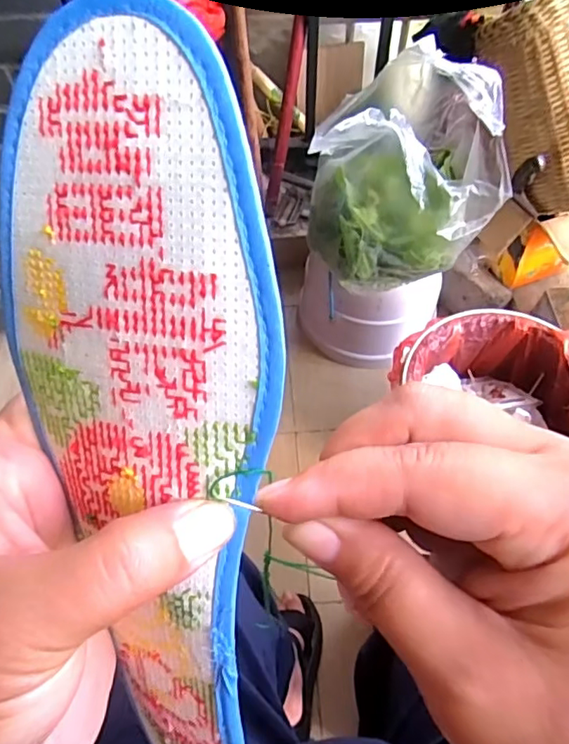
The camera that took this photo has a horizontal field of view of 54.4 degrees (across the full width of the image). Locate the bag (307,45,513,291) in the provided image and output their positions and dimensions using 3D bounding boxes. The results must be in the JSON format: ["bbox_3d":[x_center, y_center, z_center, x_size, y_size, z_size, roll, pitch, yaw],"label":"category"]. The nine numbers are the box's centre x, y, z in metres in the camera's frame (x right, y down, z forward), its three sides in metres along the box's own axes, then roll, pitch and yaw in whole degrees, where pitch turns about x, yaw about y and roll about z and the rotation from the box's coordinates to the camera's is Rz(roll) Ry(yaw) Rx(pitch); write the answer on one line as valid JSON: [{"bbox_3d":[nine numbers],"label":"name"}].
[{"bbox_3d":[0.175,-0.320,0.865,0.251,0.253,0.272,-2,58,-1],"label":"bag"}]

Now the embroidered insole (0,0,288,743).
[{"bbox_3d":[-0.040,0.030,0.150,0.073,0.221,0.006,11,21,16],"label":"embroidered insole"}]

